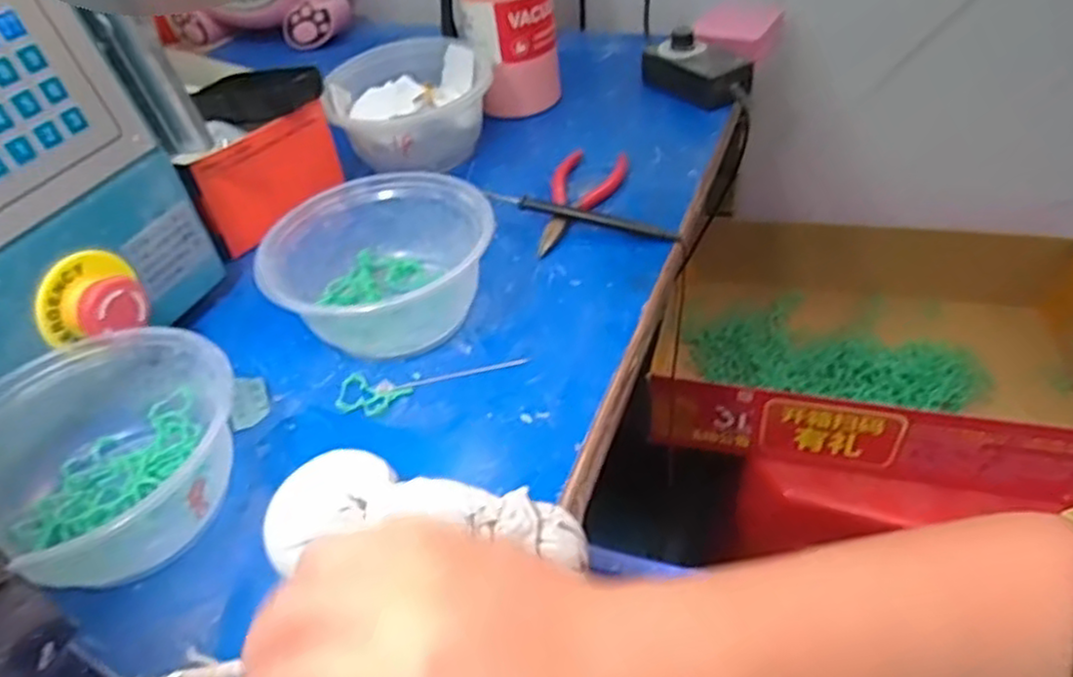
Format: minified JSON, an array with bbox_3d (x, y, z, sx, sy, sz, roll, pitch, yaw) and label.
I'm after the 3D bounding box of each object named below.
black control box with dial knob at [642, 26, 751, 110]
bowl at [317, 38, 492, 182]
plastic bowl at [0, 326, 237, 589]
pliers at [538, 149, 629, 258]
[{"bbox_3d":[0.141,-0.234,0.627,0.050,0.045,0.100,-28,47,-21],"label":"black control box with dial knob"},{"bbox_3d":[-0.103,-0.189,0.589,0.111,0.072,0.122,-4,43,4],"label":"bowl"},{"bbox_3d":[-0.210,0.056,0.351,0.108,0.062,0.115,-4,43,4],"label":"plastic bowl"},{"bbox_3d":[0.030,-0.100,0.520,0.050,0.013,0.127,10,46,18],"label":"pliers"}]

